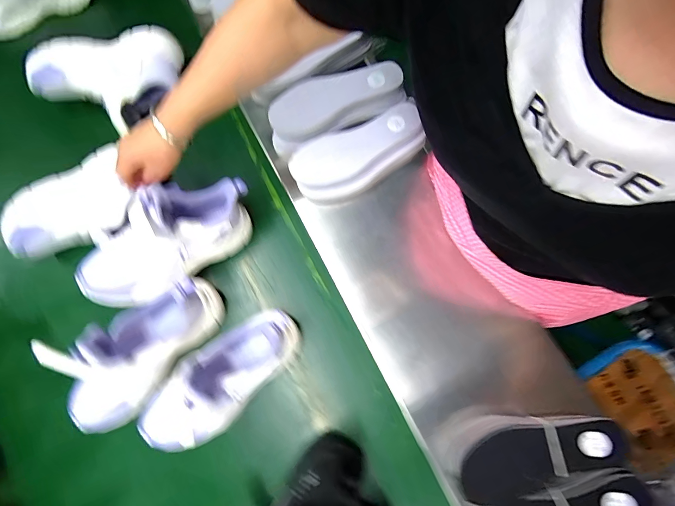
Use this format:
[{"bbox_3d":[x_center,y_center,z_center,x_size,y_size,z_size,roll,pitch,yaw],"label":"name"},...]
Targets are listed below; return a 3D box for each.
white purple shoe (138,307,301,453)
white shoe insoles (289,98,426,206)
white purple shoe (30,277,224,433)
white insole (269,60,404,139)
[{"bbox_3d":[-0.155,0.170,0.431,0.235,0.126,0.093,-38,79,-9],"label":"white purple shoe"},{"bbox_3d":[0.034,-0.154,0.515,0.213,0.044,0.093,-30,78,-7],"label":"white shoe insoles"},{"bbox_3d":[-0.267,0.135,0.428,0.239,0.114,0.093,-42,80,-10],"label":"white purple shoe"},{"bbox_3d":[-0.006,-0.247,0.508,0.208,0.027,0.066,-27,78,-7],"label":"white insole"}]

